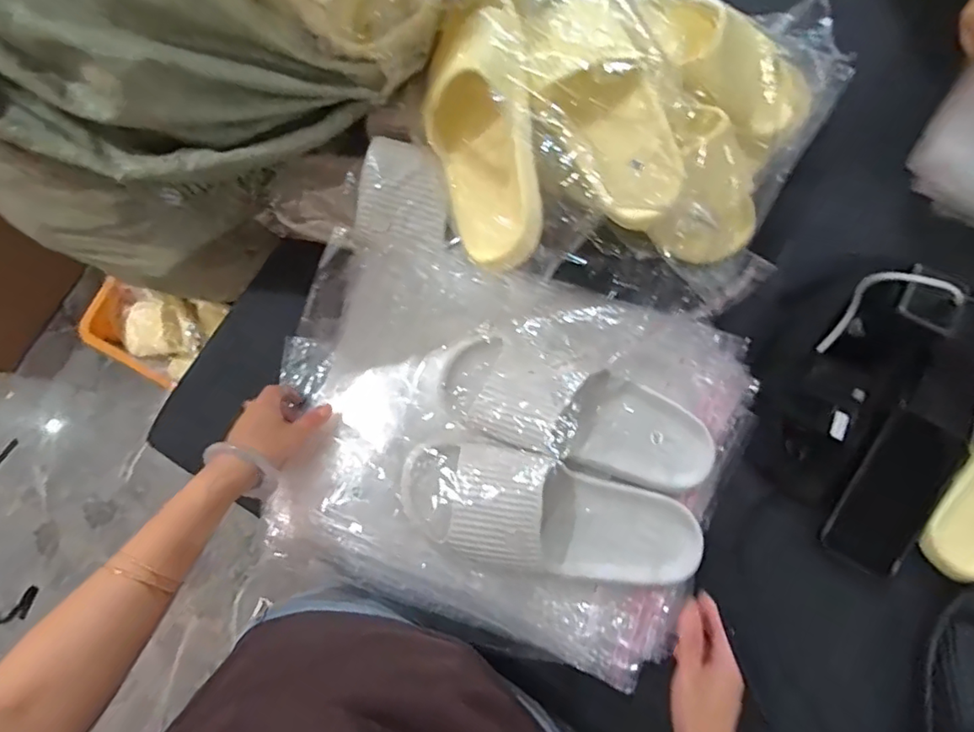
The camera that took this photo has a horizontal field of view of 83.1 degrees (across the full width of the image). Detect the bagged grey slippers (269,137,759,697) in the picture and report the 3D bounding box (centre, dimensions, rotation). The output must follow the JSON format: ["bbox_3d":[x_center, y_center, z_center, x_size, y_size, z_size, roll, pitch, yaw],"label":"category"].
[{"bbox_3d":[0.008,0.060,0.523,0.443,0.112,0.380,25,80,6],"label":"bagged grey slippers"}]

